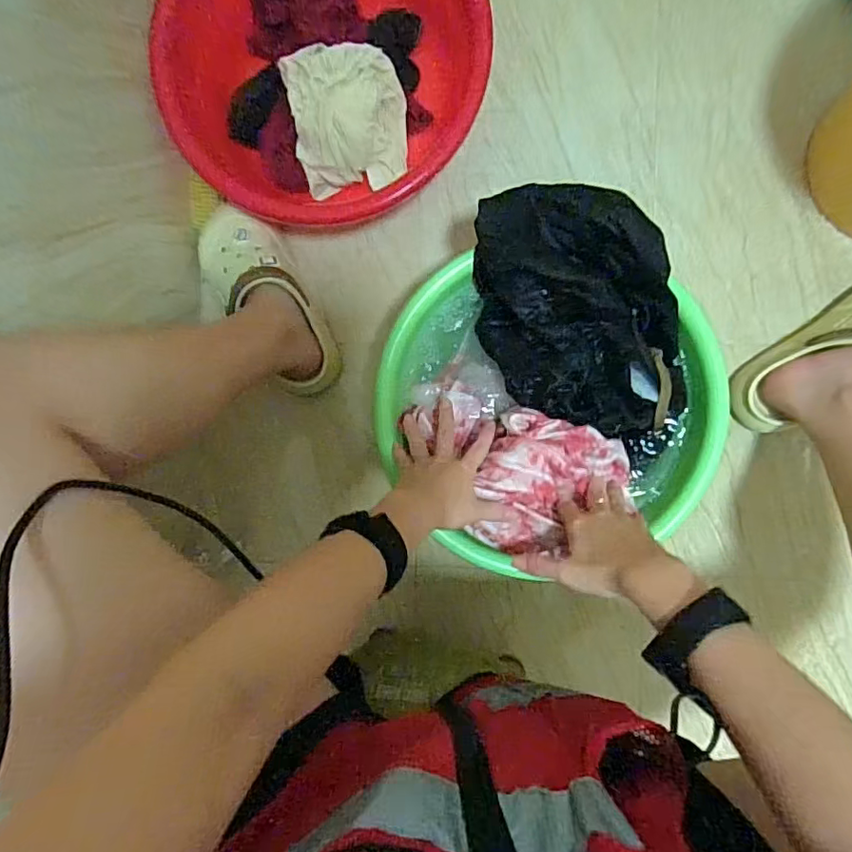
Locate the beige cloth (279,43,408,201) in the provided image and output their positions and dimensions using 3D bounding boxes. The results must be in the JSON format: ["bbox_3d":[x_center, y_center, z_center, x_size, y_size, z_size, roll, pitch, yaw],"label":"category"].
[{"bbox_3d":[-0.087,-0.368,0.652,0.139,0.033,0.152,-18,123,-20],"label":"beige cloth"}]

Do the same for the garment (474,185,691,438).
[{"bbox_3d":[0.160,-0.116,0.568,0.190,0.067,0.257,-16,91,7],"label":"garment"}]

